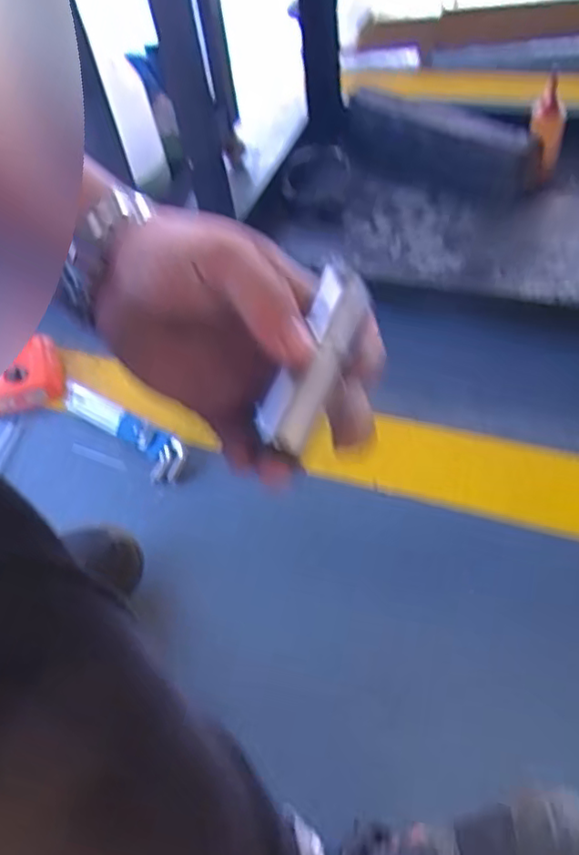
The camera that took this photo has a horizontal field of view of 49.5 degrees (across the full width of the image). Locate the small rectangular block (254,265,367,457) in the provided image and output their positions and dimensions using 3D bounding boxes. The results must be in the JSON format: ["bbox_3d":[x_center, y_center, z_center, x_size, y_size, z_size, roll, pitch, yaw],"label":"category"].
[{"bbox_3d":[0.010,-0.028,0.256,0.023,0.013,0.081,16,74,20],"label":"small rectangular block"}]

